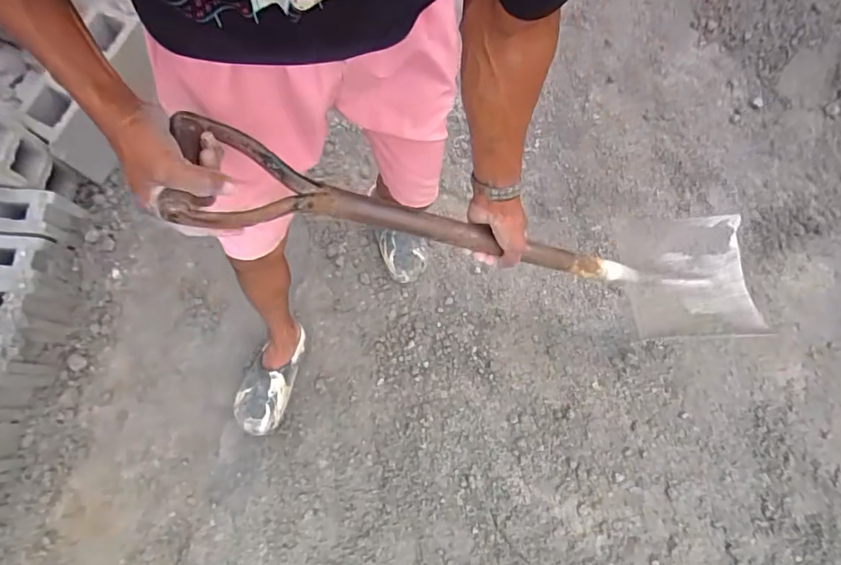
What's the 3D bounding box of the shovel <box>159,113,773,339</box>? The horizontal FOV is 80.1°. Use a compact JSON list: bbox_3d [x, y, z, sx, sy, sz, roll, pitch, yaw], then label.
[{"bbox_3d":[0.170,-0.062,0.715,0.952,0.092,0.221,8,73,-30],"label":"shovel"}]

